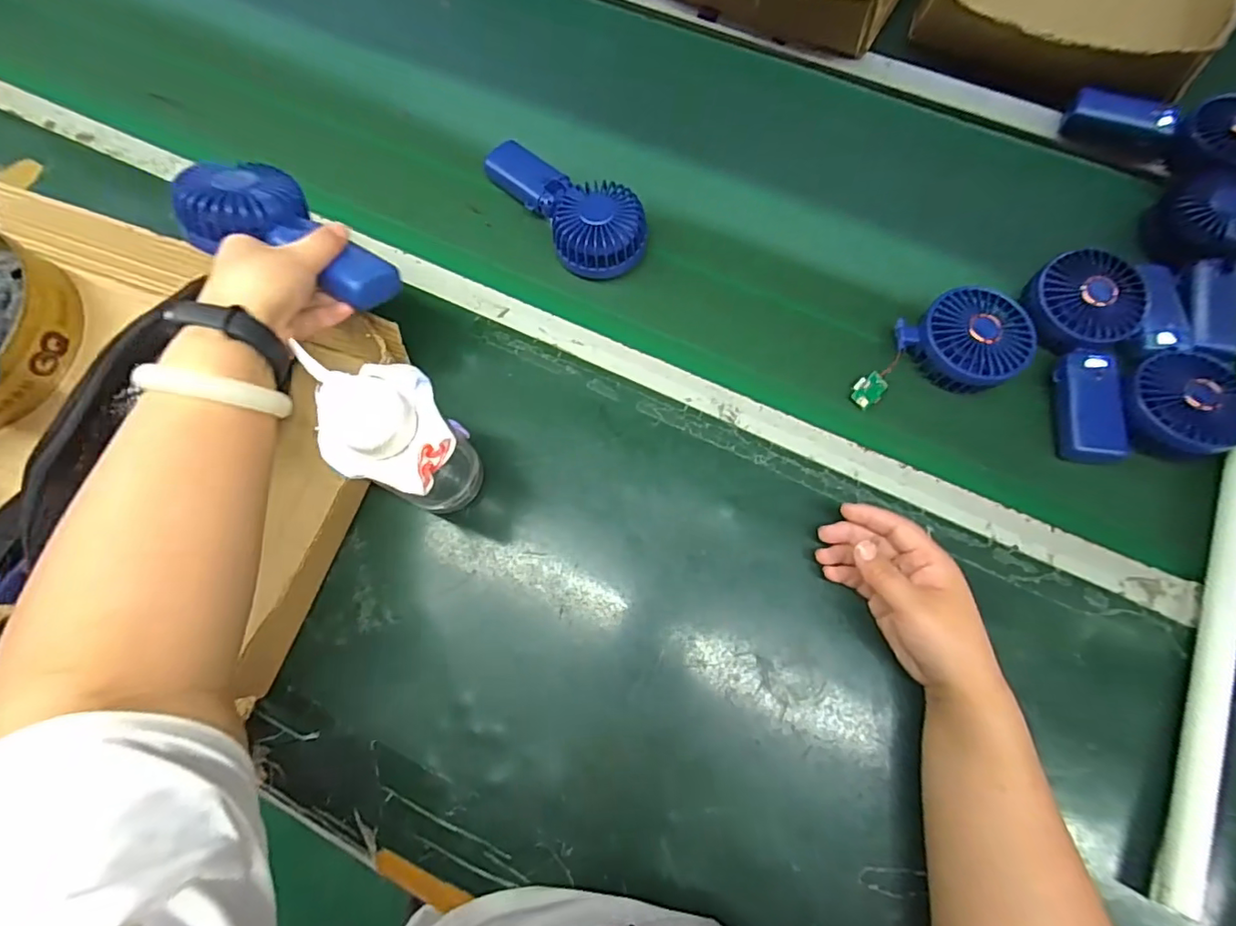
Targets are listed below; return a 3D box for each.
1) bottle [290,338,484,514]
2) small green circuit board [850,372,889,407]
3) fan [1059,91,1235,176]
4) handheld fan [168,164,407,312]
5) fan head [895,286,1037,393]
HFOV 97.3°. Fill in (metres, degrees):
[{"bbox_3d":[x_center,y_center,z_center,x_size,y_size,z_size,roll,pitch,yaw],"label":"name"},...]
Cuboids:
[{"bbox_3d":[-0.153,-0.010,0.390,0.107,0.143,0.080,25,75,8],"label":"bottle"},{"bbox_3d":[0.222,-0.064,0.480,0.025,0.009,0.031,45,96,4],"label":"small green circuit board"},{"bbox_3d":[0.535,-0.319,0.522,0.179,0.039,0.084,25,75,21],"label":"fan"},{"bbox_3d":[-0.248,-0.158,0.407,0.173,0.045,0.082,39,55,11],"label":"handheld fan"},{"bbox_3d":[0.305,-0.107,0.474,0.091,0.040,0.087,0,73,0],"label":"fan head"}]

